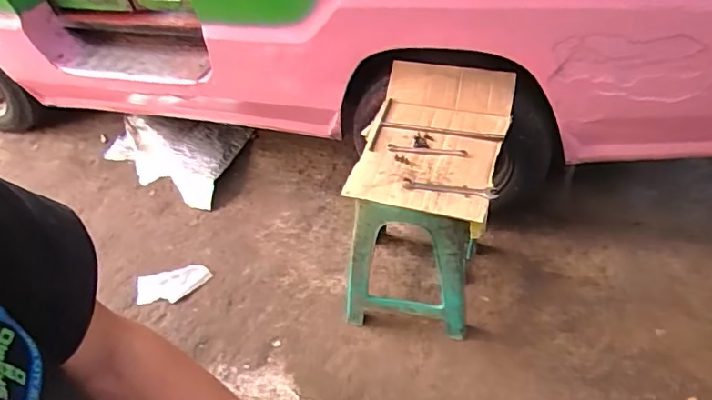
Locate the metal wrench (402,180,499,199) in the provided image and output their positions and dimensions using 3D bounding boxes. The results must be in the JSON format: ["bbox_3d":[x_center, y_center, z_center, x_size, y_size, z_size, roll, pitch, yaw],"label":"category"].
[{"bbox_3d":[0.203,-0.026,1.169,0.197,0.005,0.033,6,49,10],"label":"metal wrench"}]

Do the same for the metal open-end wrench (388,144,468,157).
[{"bbox_3d":[0.167,-0.114,1.259,0.183,0.007,0.020,6,49,11],"label":"metal open-end wrench"}]

